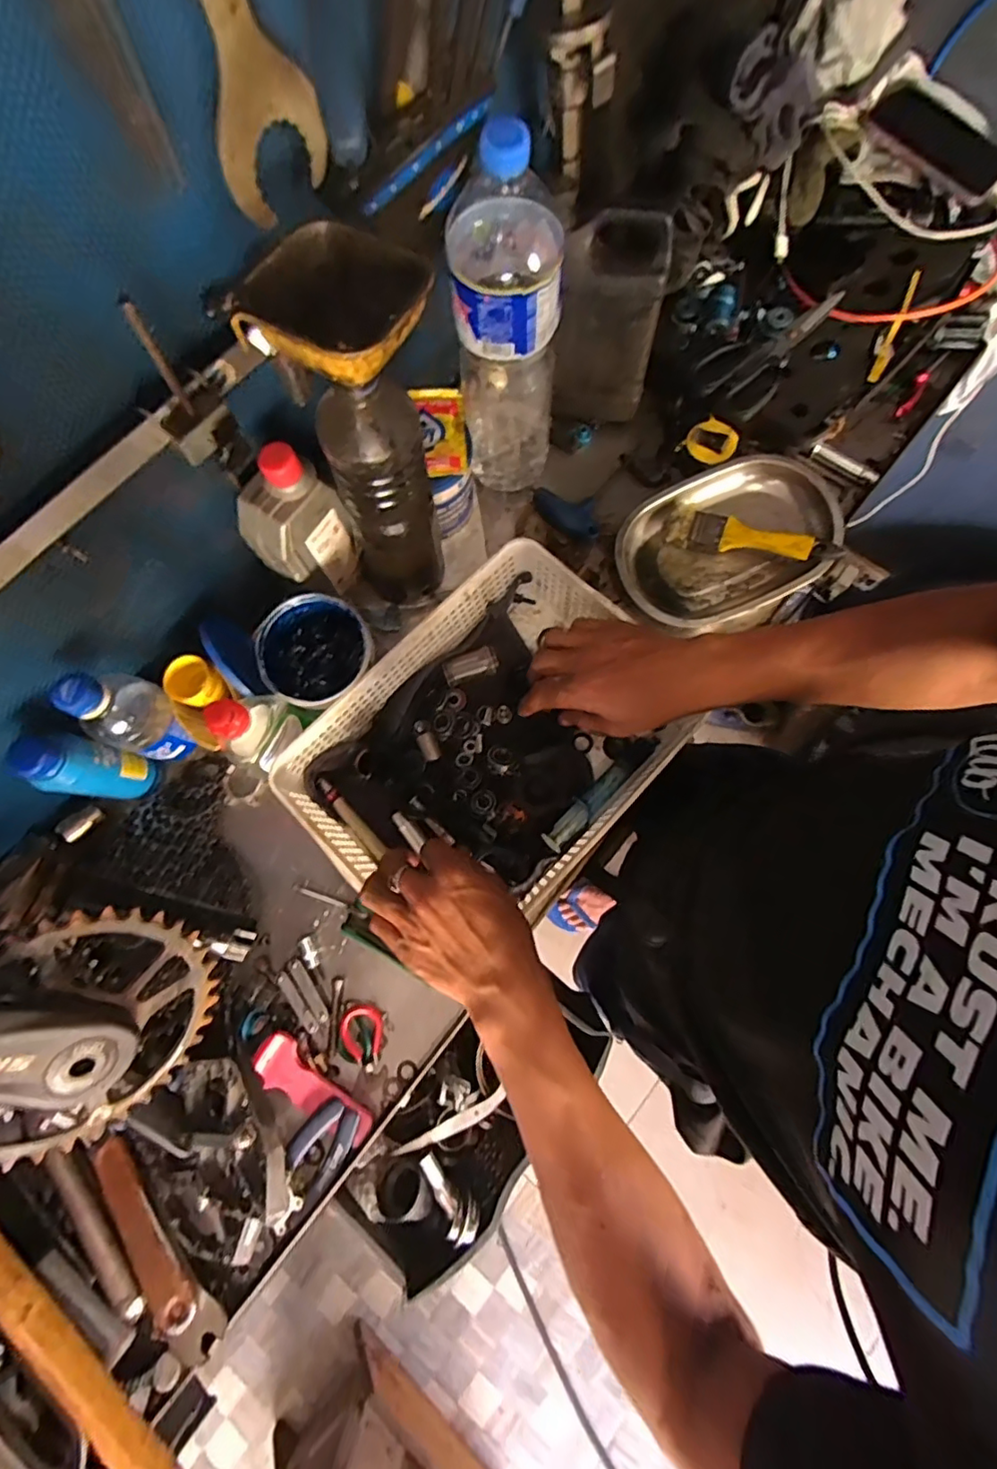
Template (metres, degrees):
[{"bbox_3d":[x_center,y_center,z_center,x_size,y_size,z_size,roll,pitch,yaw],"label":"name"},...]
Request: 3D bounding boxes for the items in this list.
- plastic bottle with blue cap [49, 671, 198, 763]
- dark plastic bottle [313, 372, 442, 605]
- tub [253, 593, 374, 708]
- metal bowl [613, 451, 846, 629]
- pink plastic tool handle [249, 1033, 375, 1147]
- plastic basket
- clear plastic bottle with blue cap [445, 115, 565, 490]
[{"bbox_3d":[-0.315,-0.018,0.513,0.048,0.158,0.064,-14,77,-1],"label":"plastic bottle with blue cap"},{"bbox_3d":[-0.097,-0.195,0.510,0.087,0.241,0.061,-21,77,-3],"label":"dark plastic bottle"},{"bbox_3d":[-0.171,-0.071,0.555,0.098,0.085,0.101,-1,77,2],"label":"tub"},{"bbox_3d":[0.238,-0.201,0.610,0.229,0.058,0.161,-21,77,-3],"label":"metal bowl"},{"bbox_3d":[-0.165,0.314,0.509,0.119,0.019,0.036,37,81,10],"label":"pink plastic tool handle"},{"bbox_3d":[-0.007,0.007,0.535,0.252,0.086,0.325,39,77,11],"label":"plastic basket"},{"bbox_3d":[0.008,-0.346,0.512,0.086,0.301,0.091,4,77,3],"label":"clear plastic bottle with blue cap"}]

